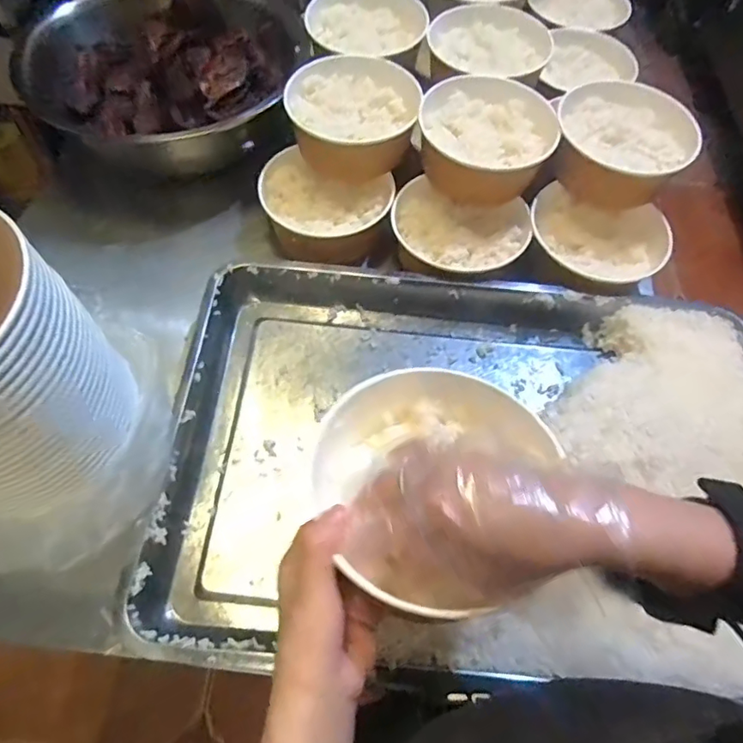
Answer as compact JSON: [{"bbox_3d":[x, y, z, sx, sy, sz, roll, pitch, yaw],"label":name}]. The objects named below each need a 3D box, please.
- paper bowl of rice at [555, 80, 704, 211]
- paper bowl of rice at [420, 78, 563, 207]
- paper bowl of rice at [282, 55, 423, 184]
[{"bbox_3d":[0.294,-0.269,0.627,0.155,0.061,0.147,1,61,-1],"label":"paper bowl of rice"},{"bbox_3d":[0.133,-0.277,0.629,0.154,0.063,0.150,1,61,-1],"label":"paper bowl of rice"},{"bbox_3d":[-0.022,-0.312,0.651,0.154,0.071,0.139,-3,61,-3],"label":"paper bowl of rice"}]

